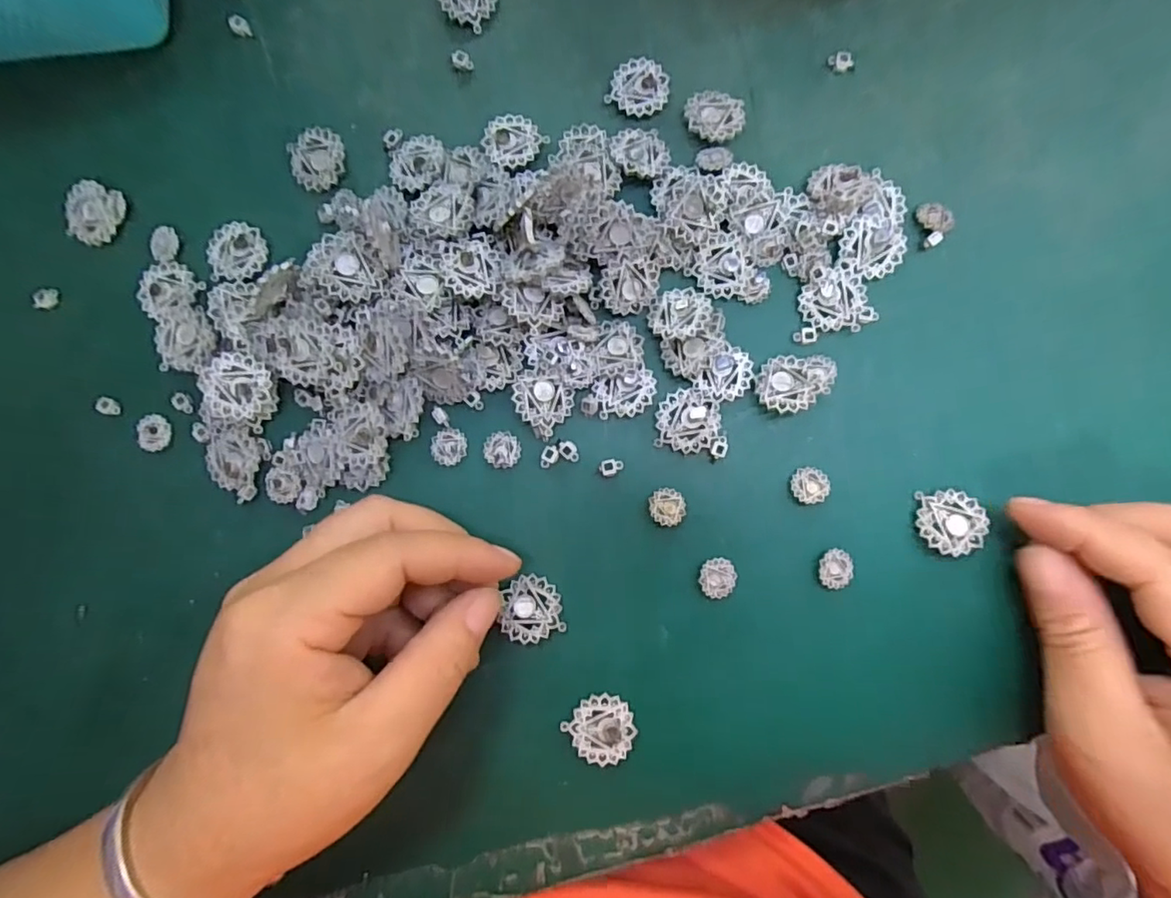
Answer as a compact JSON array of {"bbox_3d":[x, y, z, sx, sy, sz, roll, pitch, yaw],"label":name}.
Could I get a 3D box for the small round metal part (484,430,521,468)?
[{"bbox_3d":[-0.031,0.000,0.220,0.013,0.004,0.014,0,85,2],"label":"small round metal part"}]

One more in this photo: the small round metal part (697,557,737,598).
[{"bbox_3d":[0.048,0.047,0.212,0.013,0.004,0.014,0,85,2],"label":"small round metal part"}]

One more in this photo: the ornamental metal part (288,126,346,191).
[{"bbox_3d":[-0.106,-0.115,0.230,0.021,0.004,0.023,-1,85,2],"label":"ornamental metal part"}]

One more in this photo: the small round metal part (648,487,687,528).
[{"bbox_3d":[0.030,0.022,0.215,0.013,0.004,0.013,-2,85,2],"label":"small round metal part"}]

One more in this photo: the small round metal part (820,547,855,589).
[{"bbox_3d":[0.091,0.043,0.211,0.013,0.004,0.014,0,85,2],"label":"small round metal part"}]

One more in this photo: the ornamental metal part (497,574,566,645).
[{"bbox_3d":[-0.020,0.058,0.213,0.022,0.004,0.022,-8,78,-13],"label":"ornamental metal part"}]

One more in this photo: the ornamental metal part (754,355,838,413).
[{"bbox_3d":[0.078,-0.024,0.216,0.029,0.008,0.021,-3,85,2],"label":"ornamental metal part"}]

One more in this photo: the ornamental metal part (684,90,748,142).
[{"bbox_3d":[0.051,-0.130,0.227,0.023,0.006,0.021,-2,85,2],"label":"ornamental metal part"}]

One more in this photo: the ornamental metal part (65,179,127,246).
[{"bbox_3d":[-0.193,-0.092,0.230,0.017,0.010,0.023,27,86,4],"label":"ornamental metal part"}]

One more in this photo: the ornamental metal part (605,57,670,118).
[{"bbox_3d":[0.022,-0.142,0.230,0.022,0.004,0.022,0,85,2],"label":"ornamental metal part"}]

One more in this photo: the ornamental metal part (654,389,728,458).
[{"bbox_3d":[0.040,-0.010,0.217,0.026,0.005,0.023,5,85,3],"label":"ornamental metal part"}]

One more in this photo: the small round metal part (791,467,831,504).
[{"bbox_3d":[0.083,0.014,0.215,0.014,0.004,0.013,0,85,2],"label":"small round metal part"}]

